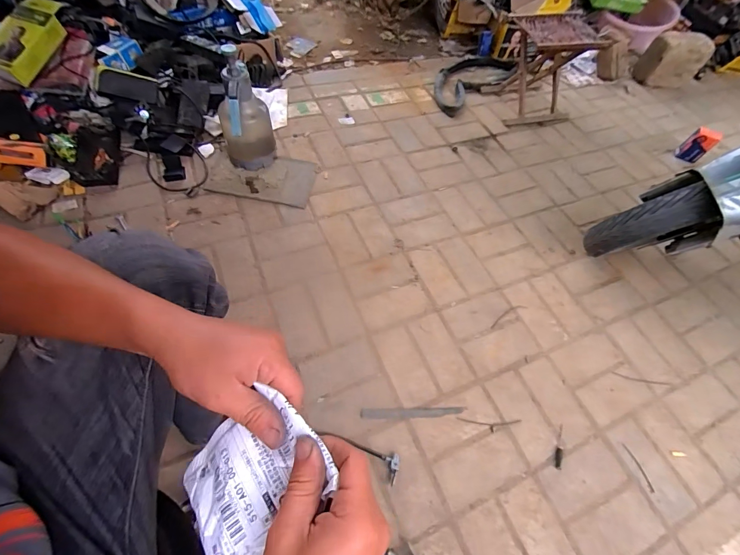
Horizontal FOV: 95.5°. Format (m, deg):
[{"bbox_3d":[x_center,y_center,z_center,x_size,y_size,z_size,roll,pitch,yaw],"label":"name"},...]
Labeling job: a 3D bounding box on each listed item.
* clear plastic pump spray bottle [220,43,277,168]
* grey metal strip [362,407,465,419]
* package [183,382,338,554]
[{"bbox_3d":[-0.359,-0.449,0.964,0.144,0.293,0.186,-17,62,-16],"label":"clear plastic pump spray bottle"},{"bbox_3d":[0.097,0.294,0.730,0.229,0.007,0.022,0,59,-4],"label":"grey metal strip"},{"bbox_3d":[-0.081,0.141,0.239,0.100,0.025,0.092,-42,62,-9],"label":"package"}]

